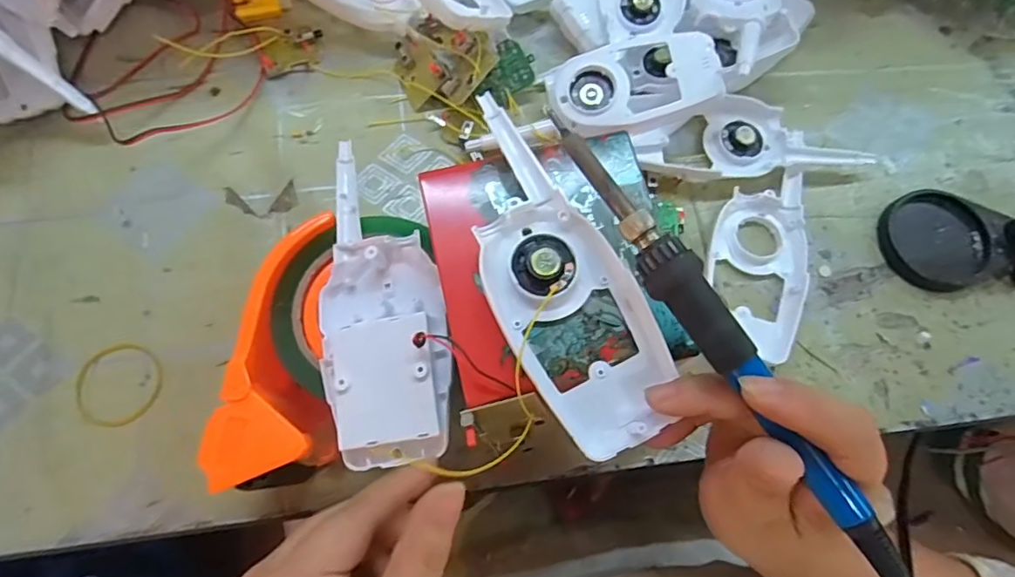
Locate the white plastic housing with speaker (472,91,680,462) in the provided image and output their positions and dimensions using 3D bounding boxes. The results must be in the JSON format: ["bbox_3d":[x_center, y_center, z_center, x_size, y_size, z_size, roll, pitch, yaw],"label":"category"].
[{"bbox_3d":[0.021,-0.009,0.244,0.063,0.013,0.161,-21,80,-7],"label":"white plastic housing with speaker"}]

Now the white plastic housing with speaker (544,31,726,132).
[{"bbox_3d":[0.079,-0.135,0.354,0.105,0.018,0.063,-15,73,-5],"label":"white plastic housing with speaker"}]

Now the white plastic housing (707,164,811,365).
[{"bbox_3d":[0.158,-0.018,0.345,0.057,0.019,0.128,9,73,2],"label":"white plastic housing"}]

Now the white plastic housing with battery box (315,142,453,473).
[{"bbox_3d":[-0.064,0.004,0.270,0.060,0.032,0.156,-13,67,-5],"label":"white plastic housing with battery box"}]

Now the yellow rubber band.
[{"bbox_3d":[-0.228,0.056,0.325,0.051,0.004,0.047,0,72,-1],"label":"yellow rubber band"}]

